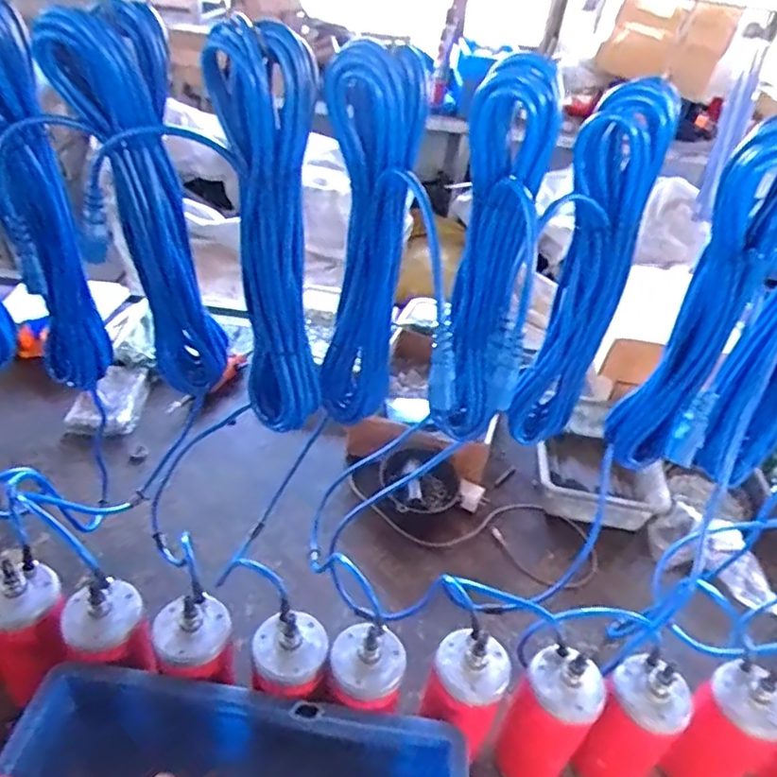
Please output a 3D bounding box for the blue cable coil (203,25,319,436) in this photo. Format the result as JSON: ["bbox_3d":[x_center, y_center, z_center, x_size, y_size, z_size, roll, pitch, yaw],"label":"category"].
[{"bbox_3d":[-0.099,-0.113,0.538,0.081,0.336,0.040,-3,38,-13],"label":"blue cable coil"}]

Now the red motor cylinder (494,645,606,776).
[{"bbox_3d":[0.167,0.358,0.671,0.079,0.191,0.069,29,42,27],"label":"red motor cylinder"}]

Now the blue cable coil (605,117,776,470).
[{"bbox_3d":[0.270,-0.053,0.554,0.072,0.342,0.061,25,40,23],"label":"blue cable coil"}]

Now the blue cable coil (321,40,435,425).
[{"bbox_3d":[-0.019,-0.104,0.552,0.069,0.343,0.044,6,37,-1],"label":"blue cable coil"}]

